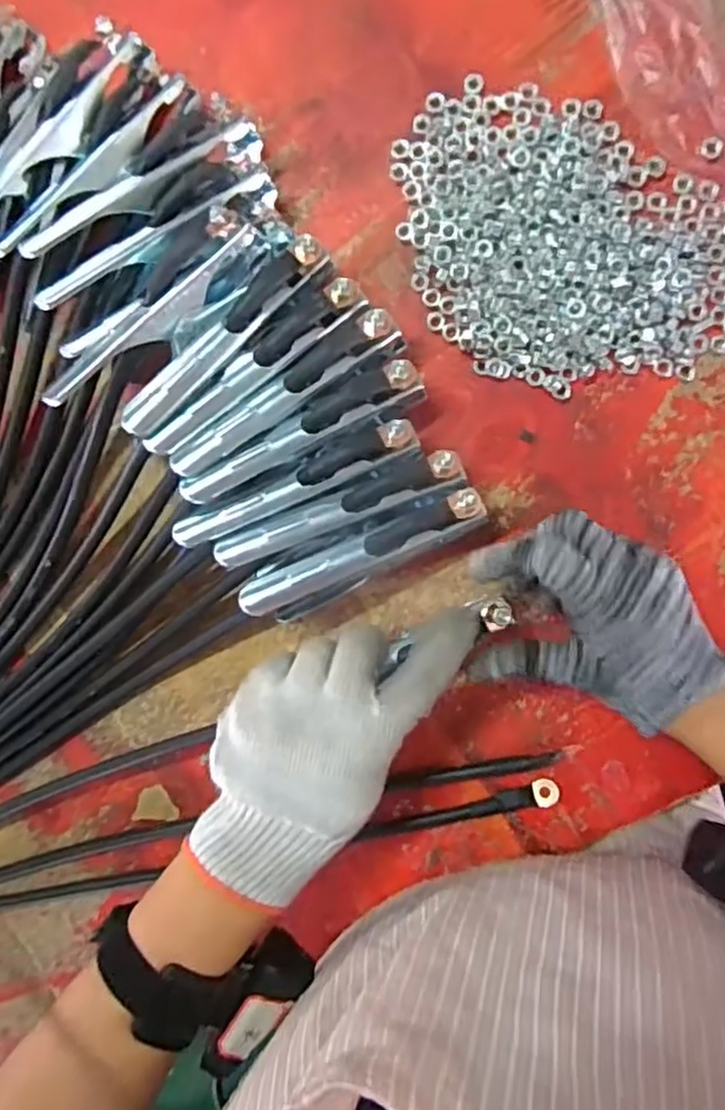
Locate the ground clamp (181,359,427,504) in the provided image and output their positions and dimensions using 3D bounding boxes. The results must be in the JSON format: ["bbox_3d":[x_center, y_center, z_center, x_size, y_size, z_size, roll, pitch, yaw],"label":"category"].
[{"bbox_3d":[-0.031,-0.065,0.371,0.133,0.048,0.023,-27,93,9],"label":"ground clamp"}]

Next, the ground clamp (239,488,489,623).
[{"bbox_3d":[0.003,0.000,0.375,0.134,0.057,0.030,-26,91,7],"label":"ground clamp"}]

